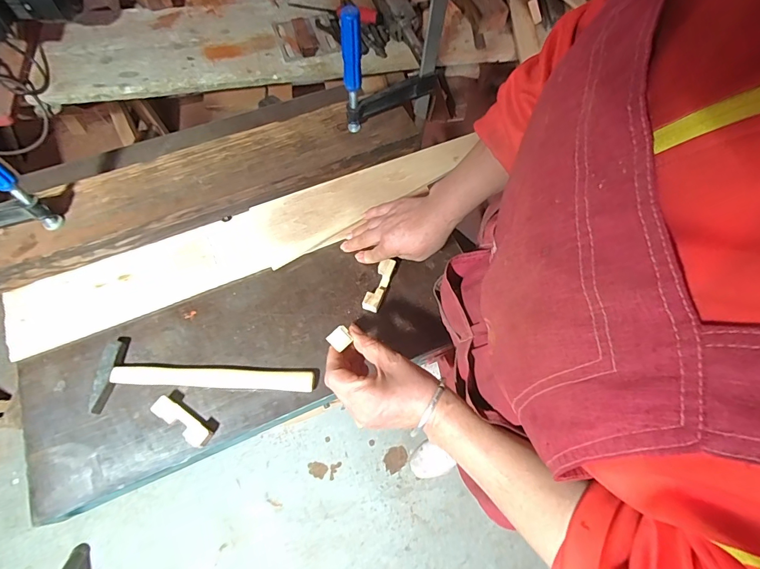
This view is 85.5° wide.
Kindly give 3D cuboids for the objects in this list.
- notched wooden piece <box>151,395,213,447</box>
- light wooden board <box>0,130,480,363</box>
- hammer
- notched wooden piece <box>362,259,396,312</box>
[{"bbox_3d":[-0.246,0.169,0.514,0.083,0.019,0.029,33,67,13],"label":"notched wooden piece"},{"bbox_3d":[-0.176,-0.078,0.628,0.715,0.028,0.104,-22,67,-12],"label":"light wooden board"},{"bbox_3d":[-0.224,0.126,0.533,0.272,0.018,0.081,4,64,-1],"label":"hammer"},{"bbox_3d":[-0.001,0.000,0.592,0.023,0.018,0.080,21,67,7],"label":"notched wooden piece"}]

